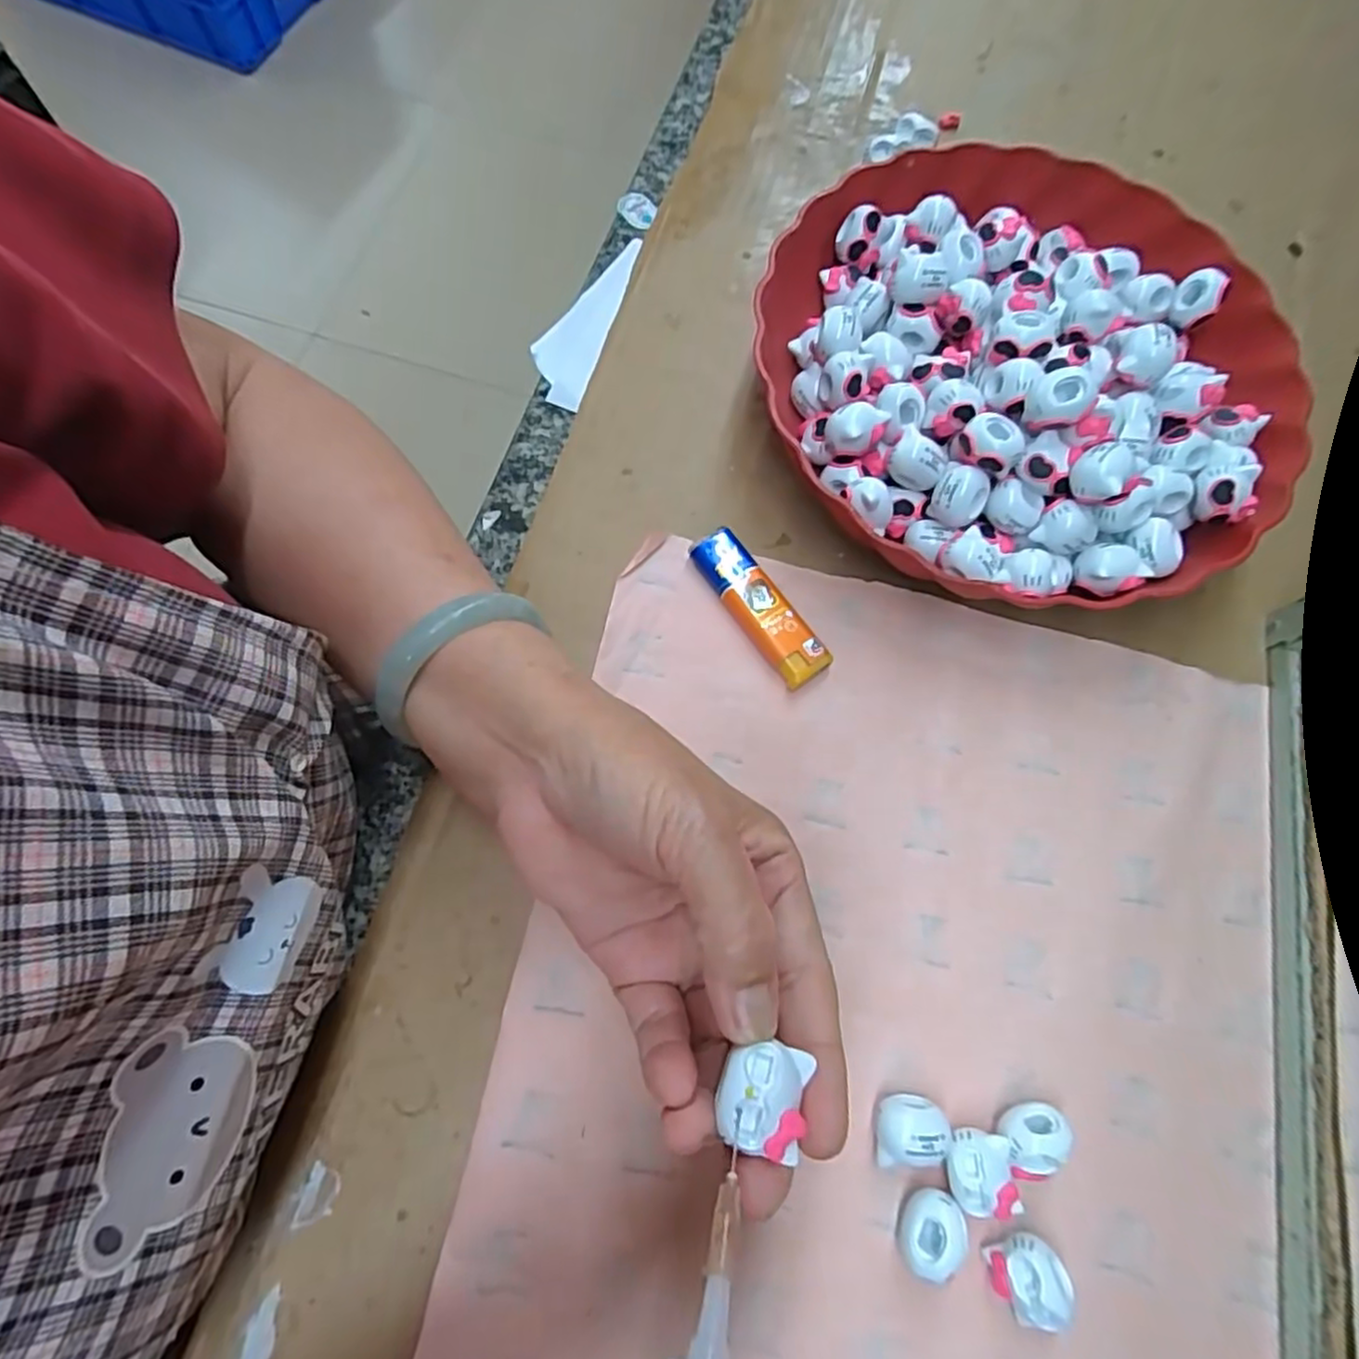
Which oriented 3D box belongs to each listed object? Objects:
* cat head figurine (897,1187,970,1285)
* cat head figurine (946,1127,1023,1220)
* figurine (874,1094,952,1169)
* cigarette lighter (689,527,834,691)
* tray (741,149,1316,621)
[{"bbox_3d":[0.085,0.189,0.242,0.025,0.021,0.021,-43,78,-14],"label":"cat head figurine"},{"bbox_3d":[0.104,0.172,0.246,0.022,0.016,0.026,-8,72,-5],"label":"cat head figurine"},{"bbox_3d":[0.082,0.159,0.248,0.025,0.018,0.020,3,72,-1],"label":"figurine"},{"bbox_3d":[0.035,-0.032,0.313,0.022,0.012,0.079,-34,76,-12],"label":"cigarette lighter"},{"bbox_3d":[0.161,-0.144,0.331,0.237,0.061,0.242,-9,72,-5],"label":"tray"}]

